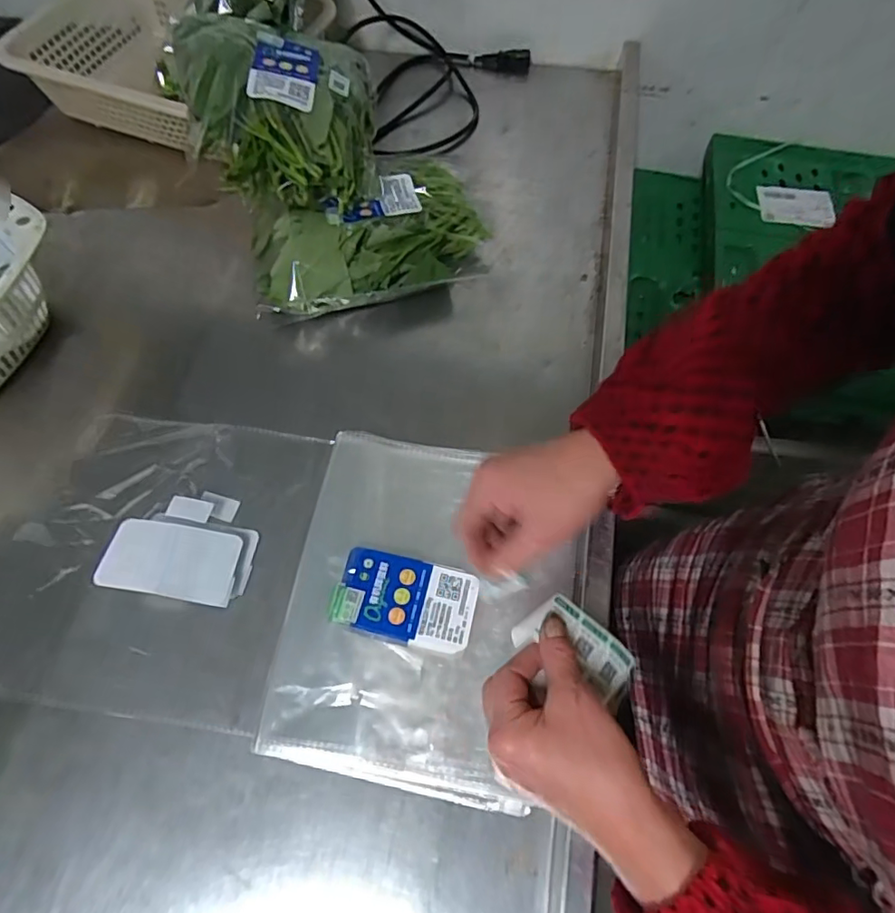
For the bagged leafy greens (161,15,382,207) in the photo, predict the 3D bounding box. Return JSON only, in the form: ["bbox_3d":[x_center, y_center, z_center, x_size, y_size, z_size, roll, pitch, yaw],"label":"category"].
[{"bbox_3d":[-0.169,-0.350,0.554,0.196,0.089,0.201,-11,65,-5],"label":"bagged leafy greens"}]

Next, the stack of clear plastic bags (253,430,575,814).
[{"bbox_3d":[-0.016,0.111,0.433,0.207,0.020,0.262,8,65,6],"label":"stack of clear plastic bags"}]

